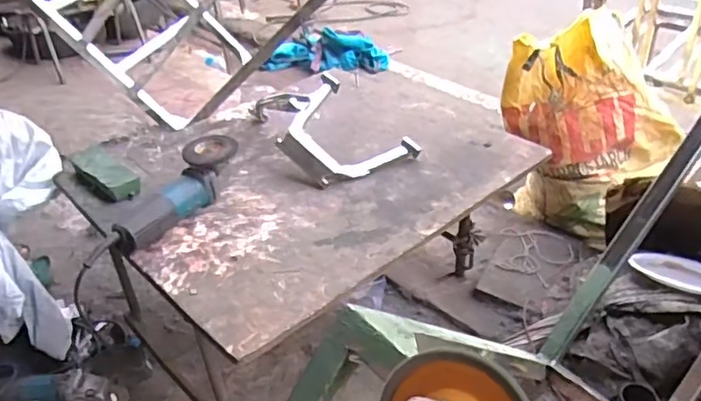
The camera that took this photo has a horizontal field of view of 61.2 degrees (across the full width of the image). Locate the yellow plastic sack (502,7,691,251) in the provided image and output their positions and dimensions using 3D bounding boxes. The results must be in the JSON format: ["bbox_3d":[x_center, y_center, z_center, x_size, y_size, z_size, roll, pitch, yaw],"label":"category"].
[{"bbox_3d":[0.616,-0.164,1.520,0.392,0.573,0.332,25,41,31],"label":"yellow plastic sack"}]

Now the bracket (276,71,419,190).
[{"bbox_3d":[-0.021,-0.121,1.147,0.256,0.067,0.206,38,57,21],"label":"bracket"}]

